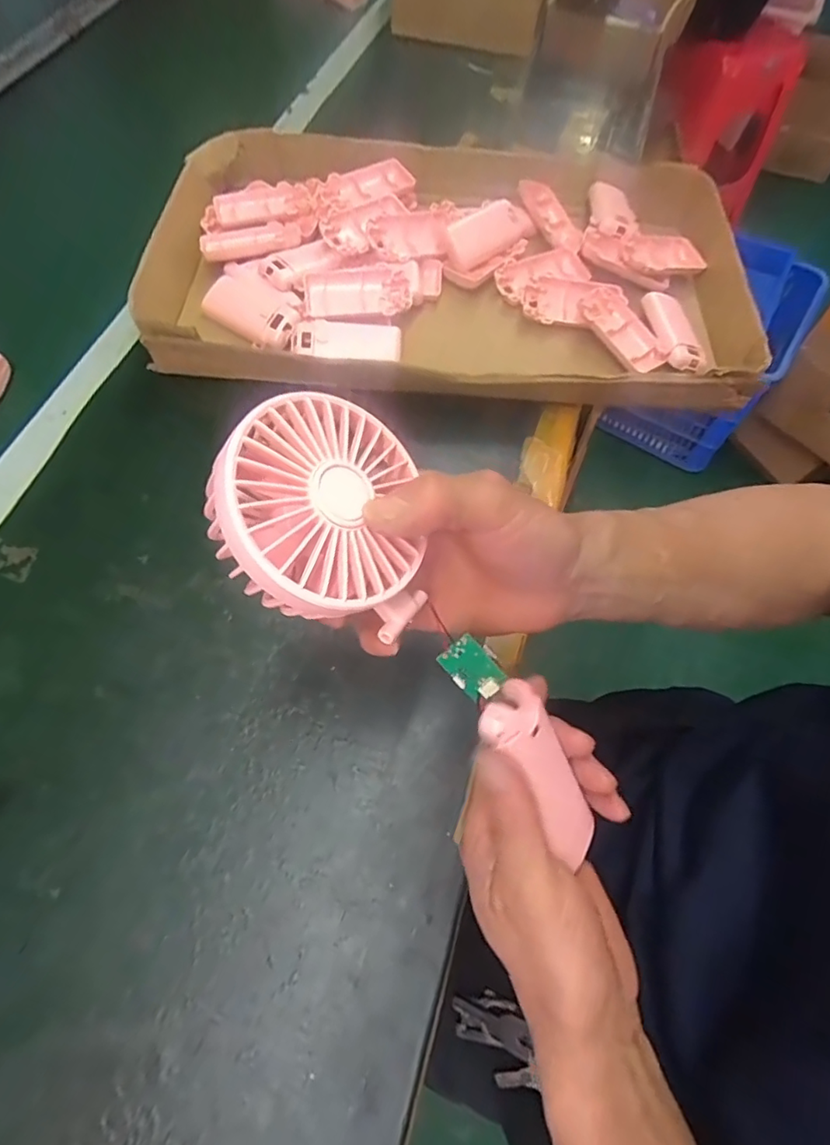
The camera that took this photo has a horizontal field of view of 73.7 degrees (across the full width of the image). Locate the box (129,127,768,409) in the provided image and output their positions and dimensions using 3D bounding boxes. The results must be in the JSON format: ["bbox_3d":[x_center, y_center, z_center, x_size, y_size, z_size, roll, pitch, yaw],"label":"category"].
[{"bbox_3d":[0.039,-0.295,0.520,0.540,0.060,0.323,3,64,0],"label":"box"}]

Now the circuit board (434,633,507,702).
[{"bbox_3d":[0.028,0.045,0.264,0.022,0.004,0.030,-42,93,3],"label":"circuit board"}]

